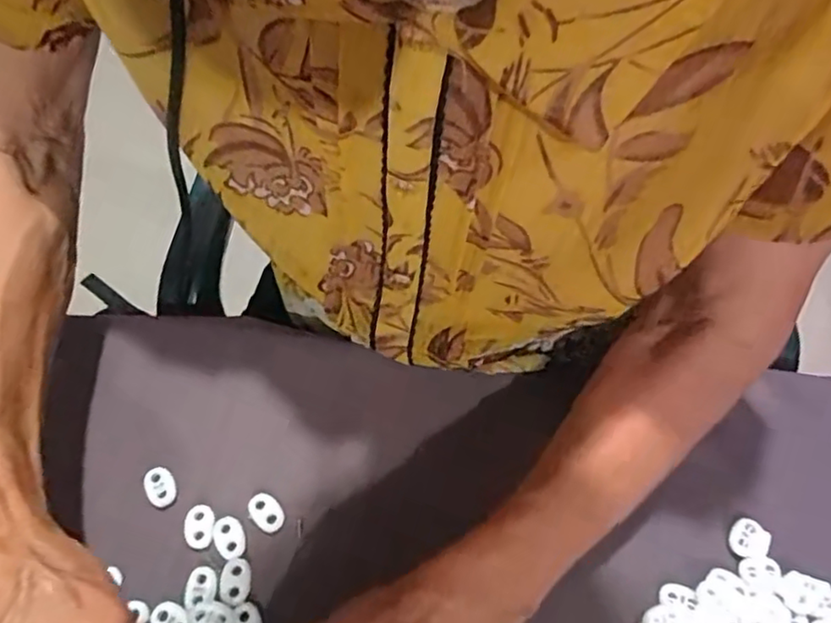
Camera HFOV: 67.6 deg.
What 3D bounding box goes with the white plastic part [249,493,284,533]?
[{"bbox_3d":[-0.082,0.110,0.341,0.015,0.004,0.022,-39,68,-25],"label":"white plastic part"}]

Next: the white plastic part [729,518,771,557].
[{"bbox_3d":[0.187,0.127,0.348,0.021,0.006,0.019,-38,68,-24],"label":"white plastic part"}]

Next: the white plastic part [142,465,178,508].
[{"bbox_3d":[-0.142,0.096,0.344,0.015,0.004,0.023,-22,62,-17],"label":"white plastic part"}]

